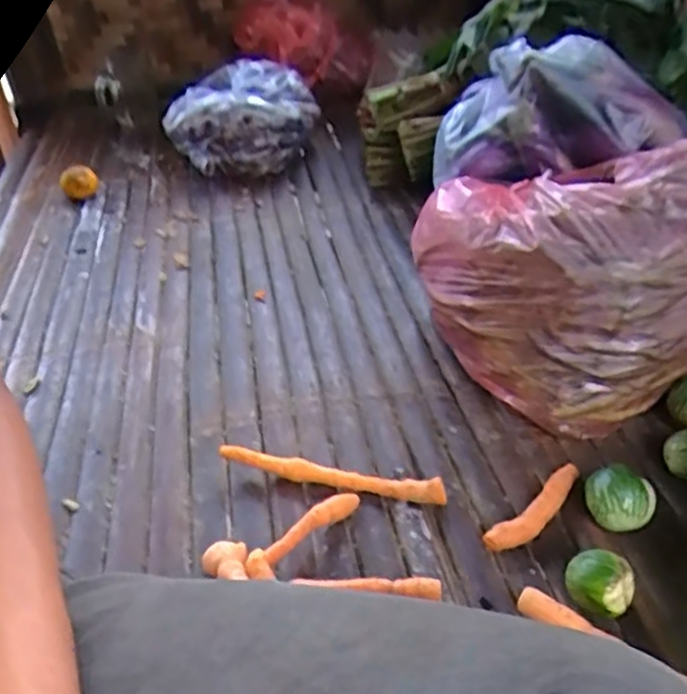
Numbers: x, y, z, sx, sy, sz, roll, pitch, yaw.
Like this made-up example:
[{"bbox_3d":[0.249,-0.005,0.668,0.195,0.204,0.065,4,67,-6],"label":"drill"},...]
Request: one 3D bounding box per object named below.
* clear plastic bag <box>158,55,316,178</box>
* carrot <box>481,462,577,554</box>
[{"bbox_3d":[-0.155,-0.346,1.076,0.230,0.118,0.194,-8,37,-5],"label":"clear plastic bag"},{"bbox_3d":[0.137,0.114,0.494,0.088,0.018,0.022,-27,41,-30],"label":"carrot"}]

